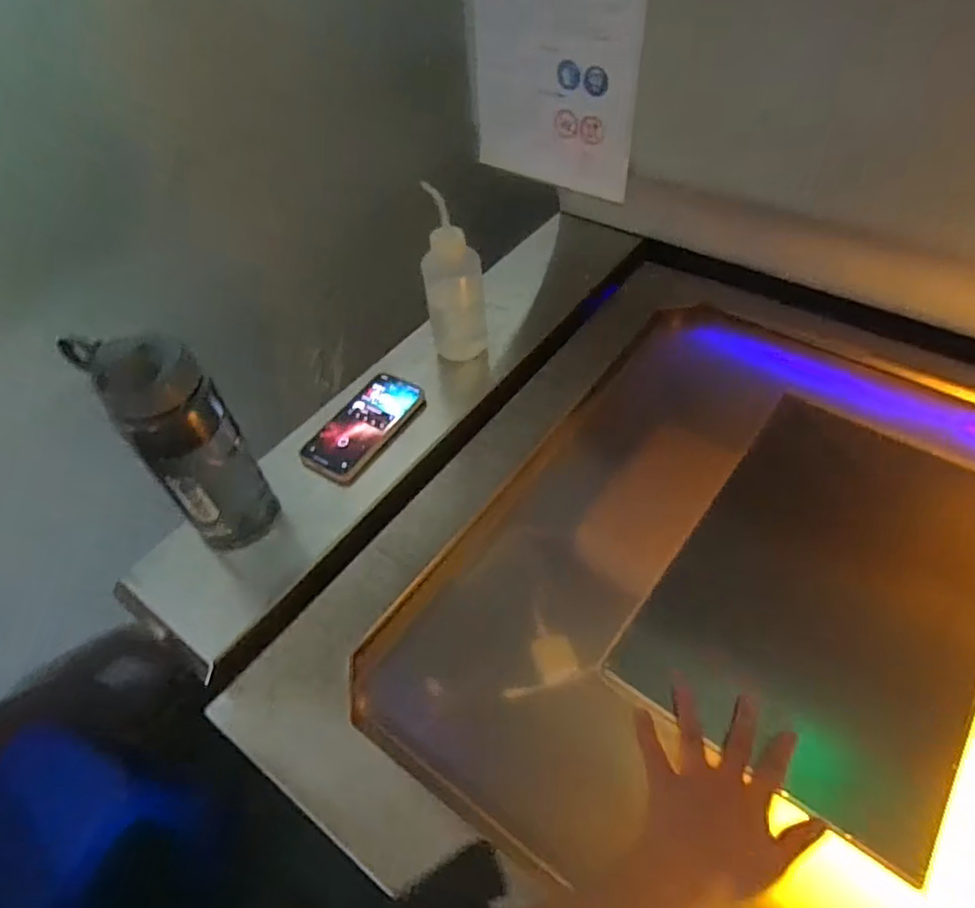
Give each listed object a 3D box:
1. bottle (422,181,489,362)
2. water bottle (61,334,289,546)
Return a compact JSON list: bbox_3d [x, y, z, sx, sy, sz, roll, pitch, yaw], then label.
[{"bbox_3d":[-0.041,-0.211,0.768,0.072,0.189,0.068,-7,50,-1],"label":"bottle"},{"bbox_3d":[-0.287,-0.013,0.598,0.089,0.245,0.088,-31,55,-20],"label":"water bottle"}]

